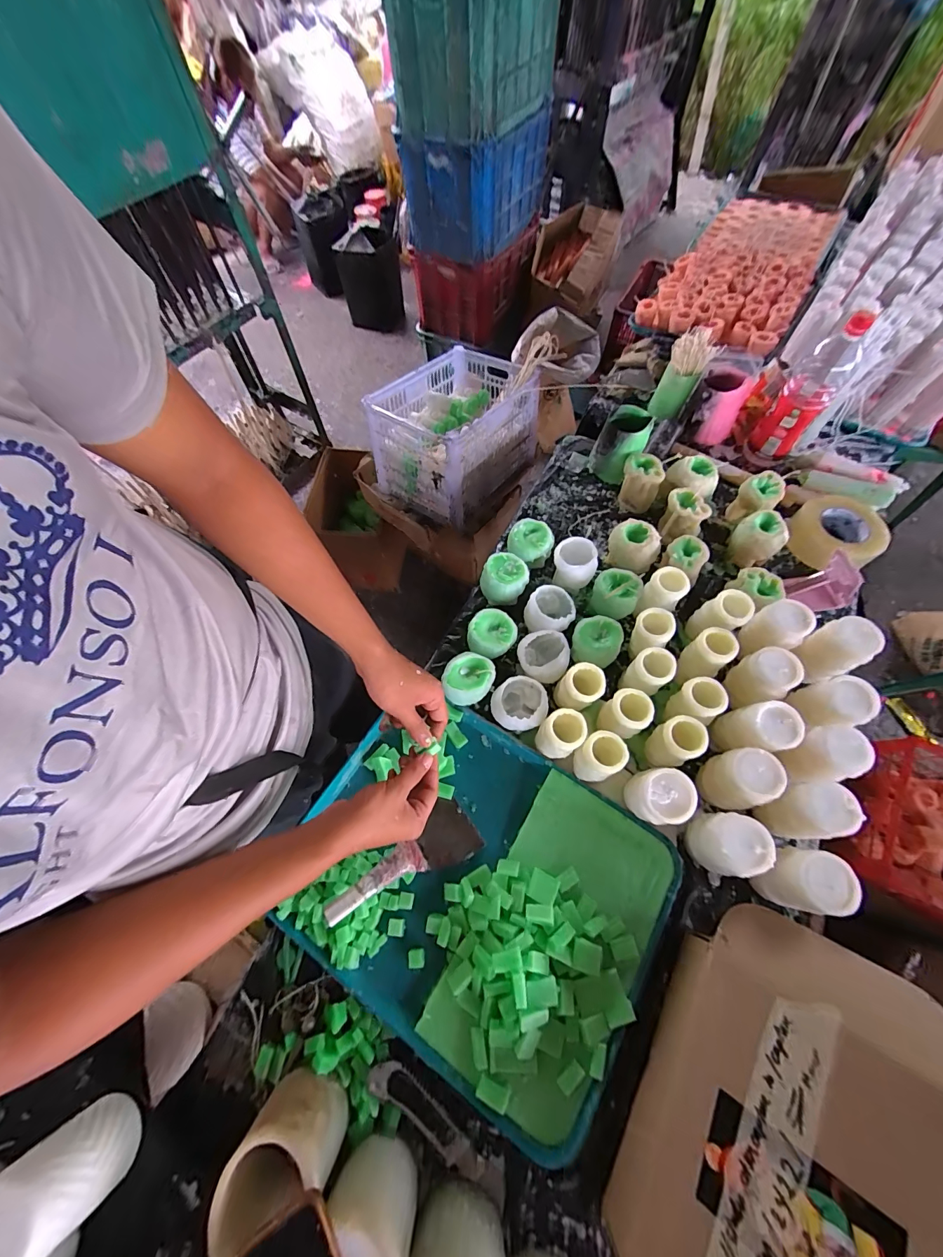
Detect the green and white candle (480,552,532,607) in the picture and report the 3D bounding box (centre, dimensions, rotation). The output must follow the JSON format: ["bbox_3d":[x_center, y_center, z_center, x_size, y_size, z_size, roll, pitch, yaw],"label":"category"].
[{"bbox_3d":[0.054,-0.079,0.682,0.076,0.055,0.073,9,64,5],"label":"green and white candle"}]

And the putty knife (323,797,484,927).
[{"bbox_3d":[-0.088,0.296,0.528,0.197,0.026,0.074,-23,65,-24],"label":"putty knife"}]

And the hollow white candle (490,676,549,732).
[{"bbox_3d":[0.066,0.111,0.591,0.073,0.062,0.068,0,64,1],"label":"hollow white candle"}]

